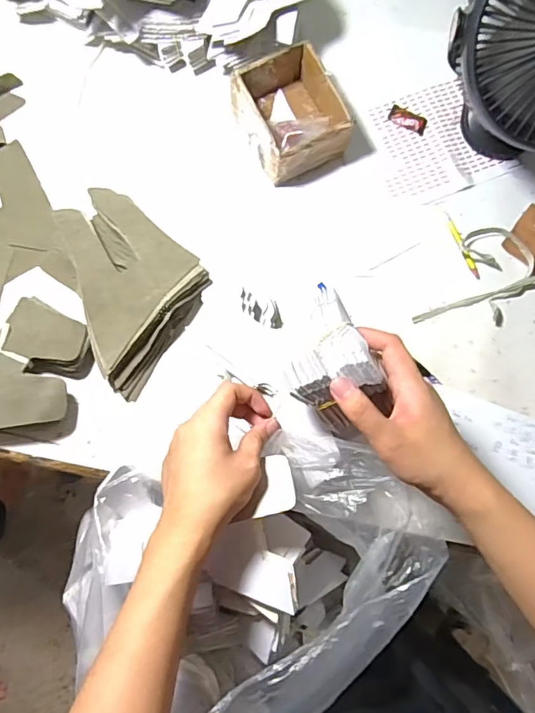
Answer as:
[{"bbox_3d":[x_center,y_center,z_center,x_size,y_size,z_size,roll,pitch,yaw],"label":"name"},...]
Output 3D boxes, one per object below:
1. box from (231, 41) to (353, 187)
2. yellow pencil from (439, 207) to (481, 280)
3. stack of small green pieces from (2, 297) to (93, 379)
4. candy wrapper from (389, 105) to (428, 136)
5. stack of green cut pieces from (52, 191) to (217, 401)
[{"bbox_3d":[0.028,-0.283,0.602,0.112,0.059,0.134,-25,79,-7],"label":"box"},{"bbox_3d":[0.227,-0.135,0.599,0.009,0.007,0.098,-19,78,-6],"label":"yellow pencil"},{"bbox_3d":[-0.228,-0.014,0.534,0.084,0.030,0.066,26,78,5],"label":"stack of small green pieces"},{"bbox_3d":[0.177,-0.298,0.639,0.049,0.004,0.024,29,78,5],"label":"candy wrapper"},{"bbox_3d":[-0.139,-0.083,0.559,0.137,0.042,0.228,-18,78,-6],"label":"stack of green cut pieces"}]

